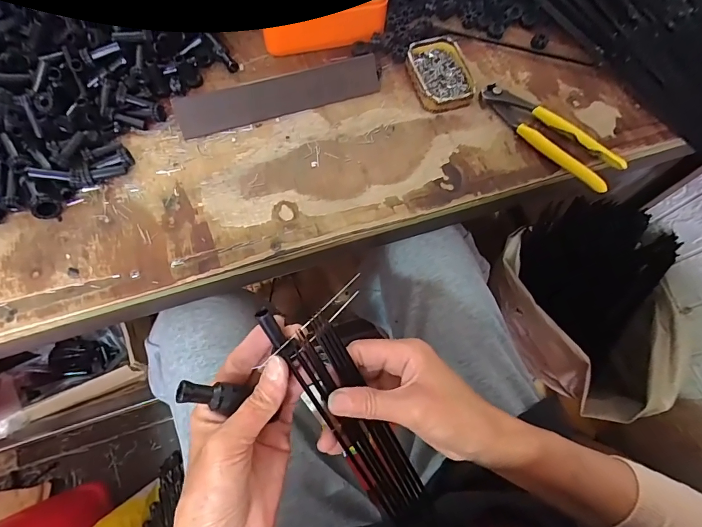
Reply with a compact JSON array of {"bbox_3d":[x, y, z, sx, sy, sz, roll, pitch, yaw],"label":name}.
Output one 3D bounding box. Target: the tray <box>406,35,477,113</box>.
[{"bbox_3d":[0.100,-0.213,0.438,0.061,0.019,0.091,-13,69,-8],"label":"tray"}]

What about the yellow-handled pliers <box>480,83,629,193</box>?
[{"bbox_3d":[0.209,-0.140,0.418,0.041,0.021,0.162,-42,76,-17],"label":"yellow-handled pliers"}]

